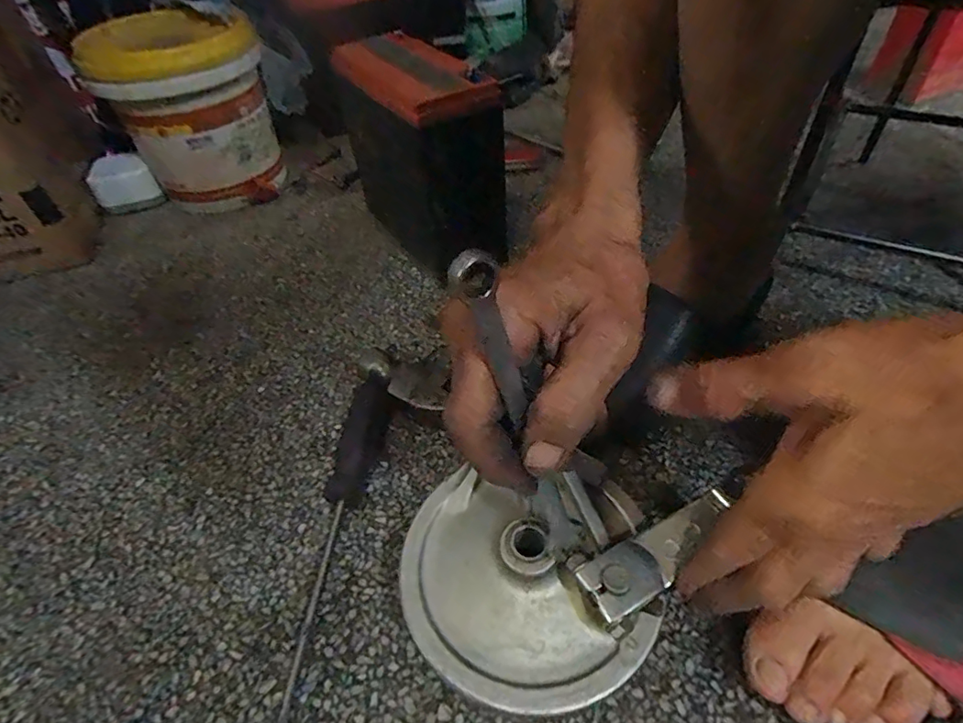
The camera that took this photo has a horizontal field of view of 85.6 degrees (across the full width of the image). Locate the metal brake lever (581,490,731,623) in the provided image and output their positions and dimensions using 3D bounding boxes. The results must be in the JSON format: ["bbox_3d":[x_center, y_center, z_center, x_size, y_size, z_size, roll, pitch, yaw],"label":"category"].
[{"bbox_3d":[0.081,0.085,0.238,0.074,0.010,0.026,-33,52,-14],"label":"metal brake lever"}]

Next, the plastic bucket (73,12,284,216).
[{"bbox_3d":[-0.322,-0.285,0.597,0.163,0.180,0.152,-3,46,3],"label":"plastic bucket"}]

